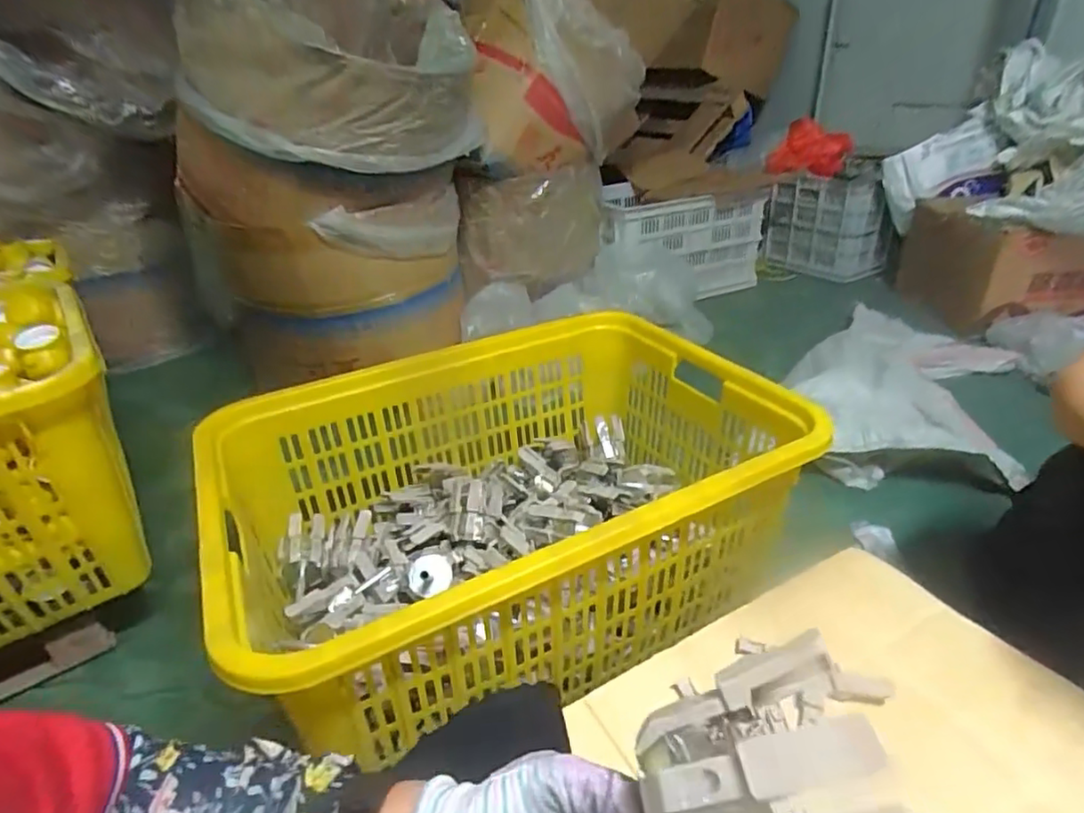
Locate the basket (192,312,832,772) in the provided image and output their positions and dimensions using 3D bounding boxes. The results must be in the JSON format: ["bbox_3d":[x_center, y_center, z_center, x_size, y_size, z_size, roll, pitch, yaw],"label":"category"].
[{"bbox_3d":[-0.047,0.138,0.936,0.806,0.280,0.564,-18,33,-22],"label":"basket"}]

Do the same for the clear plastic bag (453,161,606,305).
[{"bbox_3d":[-0.035,-0.538,1.878,0.467,0.473,0.130,-13,49,-16],"label":"clear plastic bag"}]

